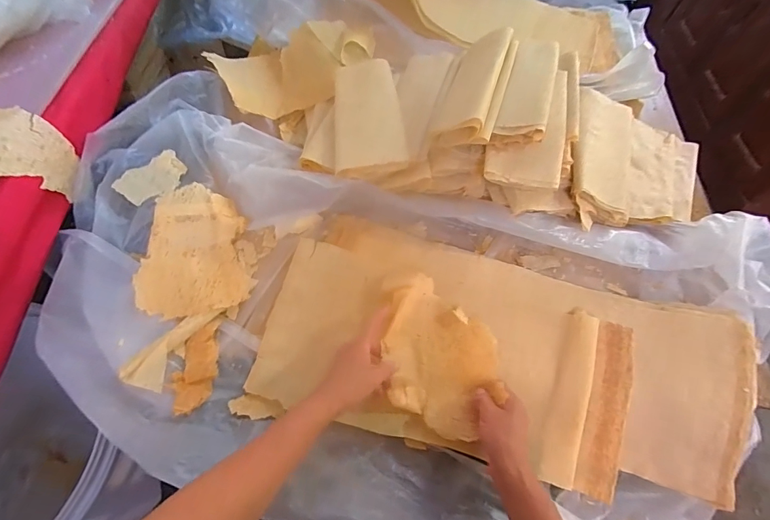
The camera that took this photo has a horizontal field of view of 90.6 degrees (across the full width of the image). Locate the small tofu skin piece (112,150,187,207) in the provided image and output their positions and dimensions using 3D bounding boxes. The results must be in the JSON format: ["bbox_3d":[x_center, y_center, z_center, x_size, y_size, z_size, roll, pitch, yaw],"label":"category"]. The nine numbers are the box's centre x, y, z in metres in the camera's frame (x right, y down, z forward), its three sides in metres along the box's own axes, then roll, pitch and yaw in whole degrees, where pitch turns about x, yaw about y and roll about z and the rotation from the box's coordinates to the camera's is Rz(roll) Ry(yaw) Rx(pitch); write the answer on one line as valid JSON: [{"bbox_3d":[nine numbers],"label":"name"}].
[{"bbox_3d":[-0.398,-0.137,0.653,0.110,0.008,0.064,-34,85,-11],"label":"small tofu skin piece"}]

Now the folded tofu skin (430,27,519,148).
[{"bbox_3d":[0.155,-0.295,0.643,0.093,0.065,0.253,19,64,6],"label":"folded tofu skin"}]

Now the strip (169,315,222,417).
[{"bbox_3d":[-0.262,0.145,0.536,0.053,0.022,0.131,8,63,0],"label":"strip"}]

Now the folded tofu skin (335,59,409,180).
[{"bbox_3d":[-0.031,-0.256,0.675,0.119,0.032,0.260,-2,64,-5],"label":"folded tofu skin"}]

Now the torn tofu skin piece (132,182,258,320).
[{"bbox_3d":[-0.304,-0.012,0.608,0.162,0.061,0.204,-11,65,-10],"label":"torn tofu skin piece"}]

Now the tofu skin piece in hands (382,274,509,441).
[{"bbox_3d":[0.083,0.135,0.564,0.160,0.043,0.229,-1,63,-4],"label":"tofu skin piece in hands"}]

